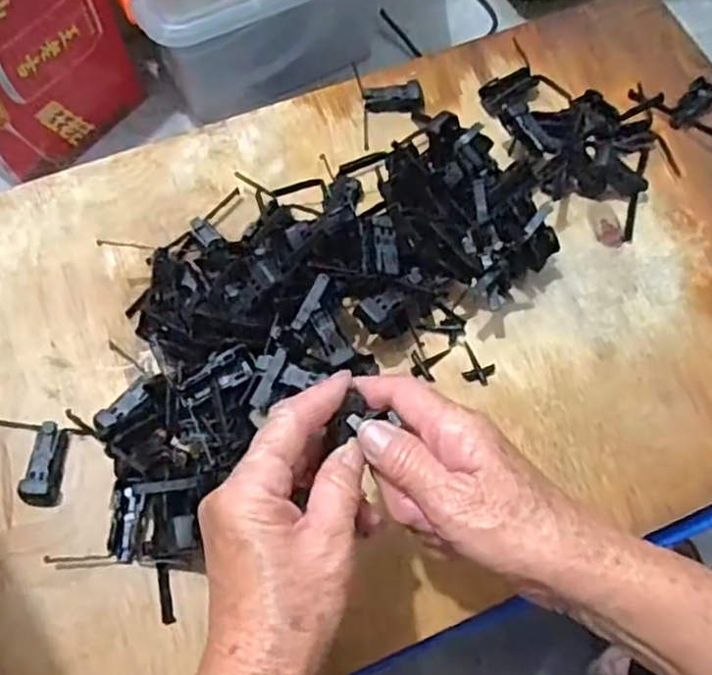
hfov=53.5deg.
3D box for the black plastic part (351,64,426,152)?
[{"bbox_3d":[0.028,-0.185,0.556,0.051,0.016,0.063,-8,68,-5],"label":"black plastic part"}]

